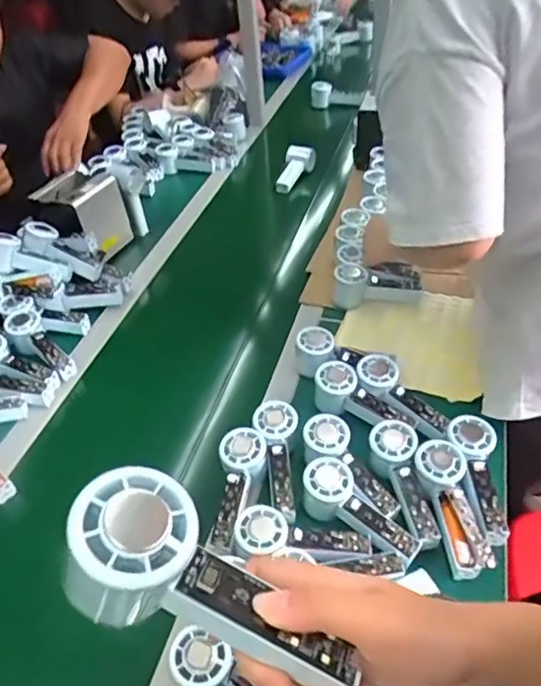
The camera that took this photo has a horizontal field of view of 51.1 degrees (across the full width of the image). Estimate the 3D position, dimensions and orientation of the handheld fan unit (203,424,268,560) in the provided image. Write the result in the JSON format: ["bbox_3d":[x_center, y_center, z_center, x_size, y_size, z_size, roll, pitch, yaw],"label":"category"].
[{"bbox_3d":[-0.044,0.173,0.681,0.057,0.034,0.152,8,57,13],"label":"handheld fan unit"}]

